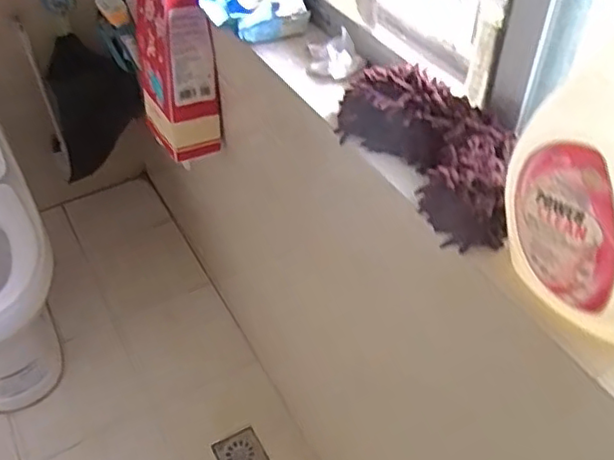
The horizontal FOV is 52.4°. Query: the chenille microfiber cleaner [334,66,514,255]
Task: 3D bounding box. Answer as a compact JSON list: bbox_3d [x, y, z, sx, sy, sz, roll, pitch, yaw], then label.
[{"bbox_3d":[0.134,-0.092,0.665,0.105,0.079,0.256,-19,45,-19],"label":"chenille microfiber cleaner"}]

